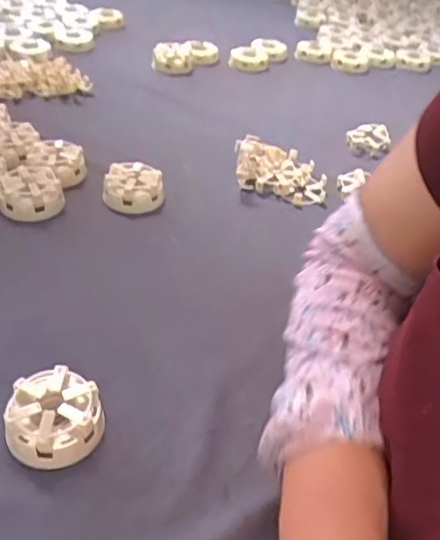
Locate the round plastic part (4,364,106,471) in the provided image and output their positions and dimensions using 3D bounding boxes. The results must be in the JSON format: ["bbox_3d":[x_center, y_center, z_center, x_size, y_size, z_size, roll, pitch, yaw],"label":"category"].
[{"bbox_3d":[-0.118,0.102,0.412,0.064,0.037,0.065,2,38,-2],"label":"round plastic part"}]

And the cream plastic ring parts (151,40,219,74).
[{"bbox_3d":[-0.054,-0.364,0.969,0.042,0.035,0.126,31,46,31],"label":"cream plastic ring parts"}]

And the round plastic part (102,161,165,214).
[{"bbox_3d":[-0.098,-0.094,0.658,0.067,0.040,0.067,-3,38,-8],"label":"round plastic part"}]

